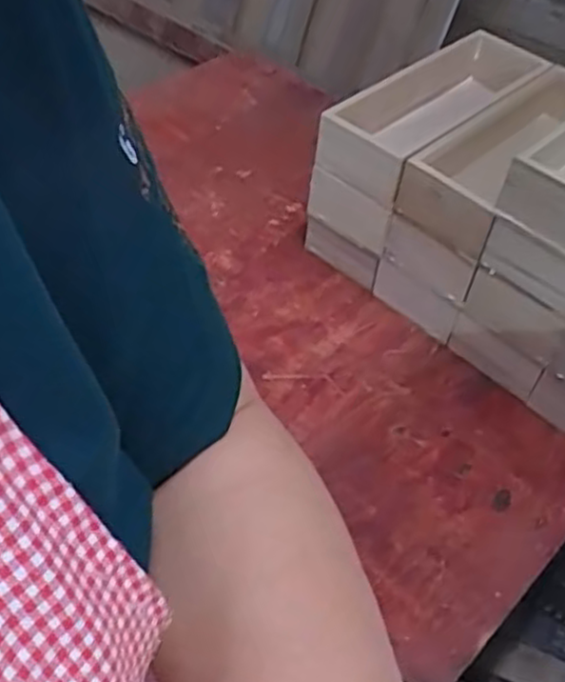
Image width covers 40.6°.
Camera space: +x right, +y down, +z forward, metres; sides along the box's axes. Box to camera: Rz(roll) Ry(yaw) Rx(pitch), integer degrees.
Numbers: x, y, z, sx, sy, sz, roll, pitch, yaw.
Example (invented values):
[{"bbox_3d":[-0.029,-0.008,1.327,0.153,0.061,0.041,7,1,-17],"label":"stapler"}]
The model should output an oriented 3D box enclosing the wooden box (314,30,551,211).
[{"bbox_3d":[0.159,-0.251,0.831,0.121,0.067,0.281,35,54,23],"label":"wooden box"}]

